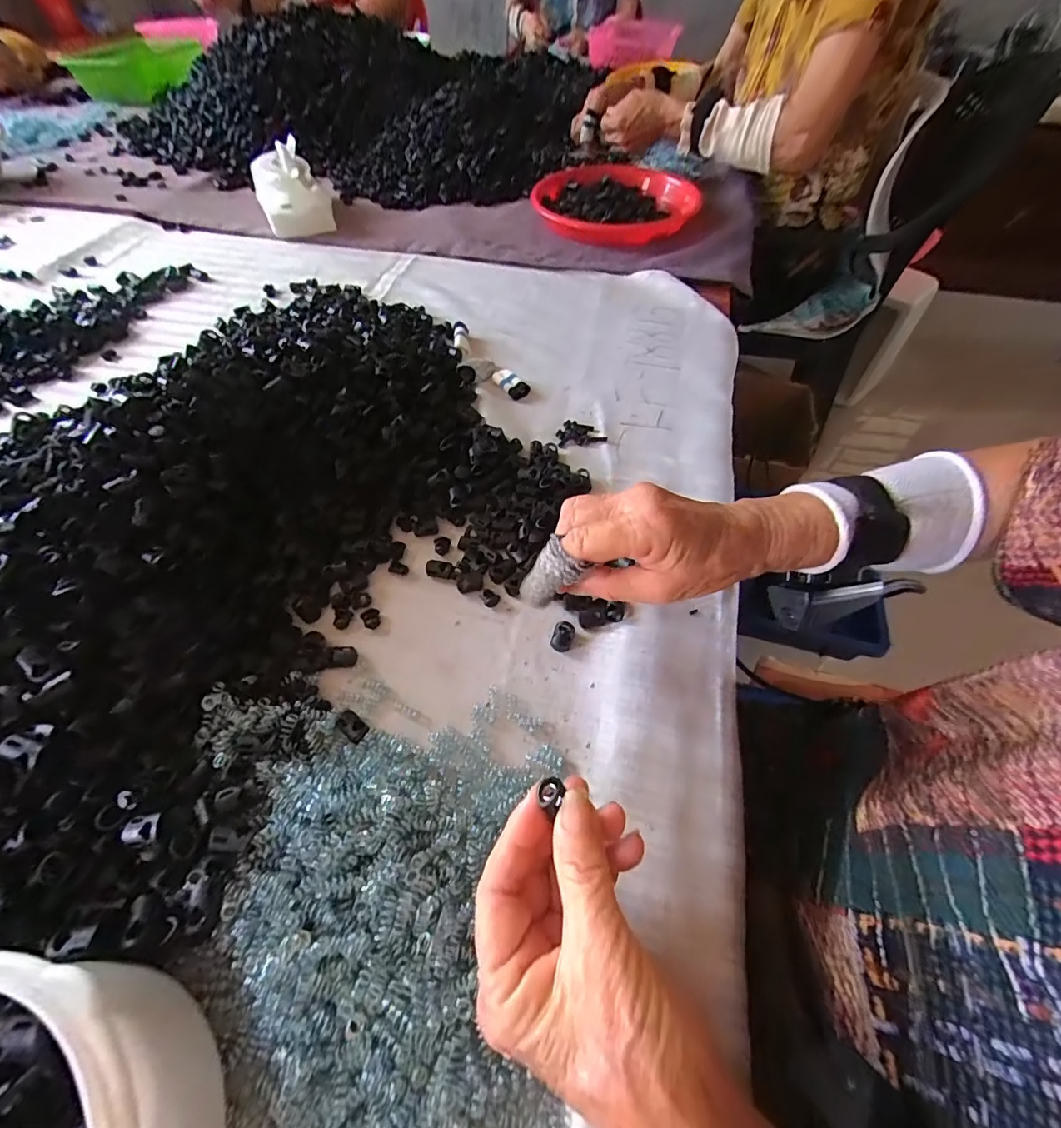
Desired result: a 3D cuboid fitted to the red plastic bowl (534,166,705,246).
[{"bbox_3d":[0.111,-0.484,0.635,0.221,0.043,0.160,10,57,7],"label":"red plastic bowl"}]

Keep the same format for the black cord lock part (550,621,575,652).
[{"bbox_3d":[0.022,0.050,0.331,0.014,0.007,0.023,15,58,11],"label":"black cord lock part"}]

